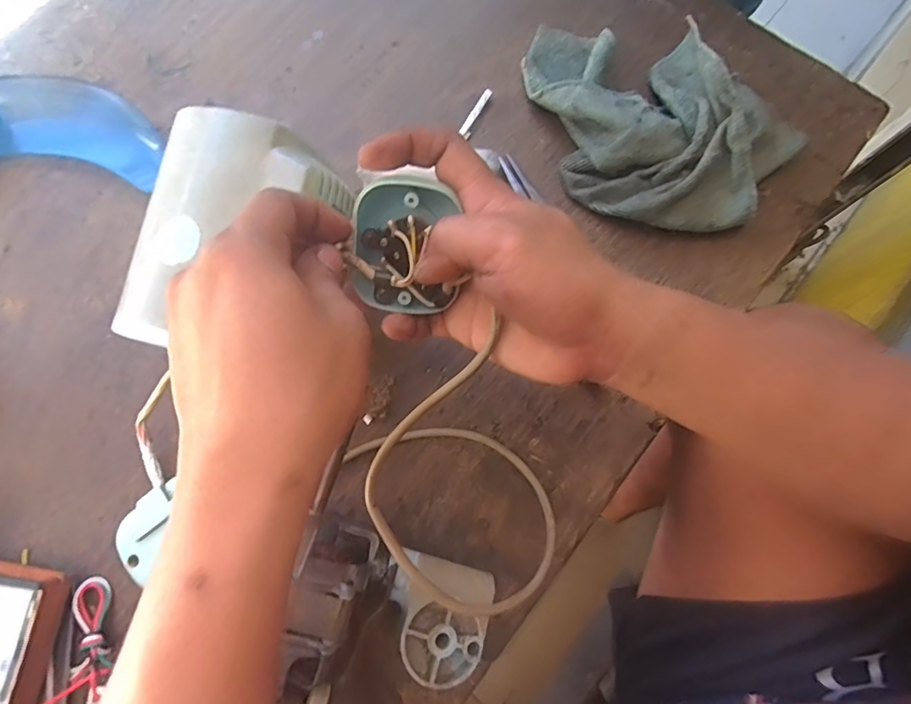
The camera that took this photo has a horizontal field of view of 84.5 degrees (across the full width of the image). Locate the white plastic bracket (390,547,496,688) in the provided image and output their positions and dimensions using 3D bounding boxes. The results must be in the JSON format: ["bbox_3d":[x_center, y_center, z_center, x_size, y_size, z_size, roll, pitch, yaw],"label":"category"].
[{"bbox_3d":[-0.012,0.161,0.309,0.061,0.047,0.063,15,76,3],"label":"white plastic bracket"}]

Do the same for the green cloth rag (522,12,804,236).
[{"bbox_3d":[0.149,-0.196,0.398,0.233,0.053,0.170,43,79,10],"label":"green cloth rag"}]

